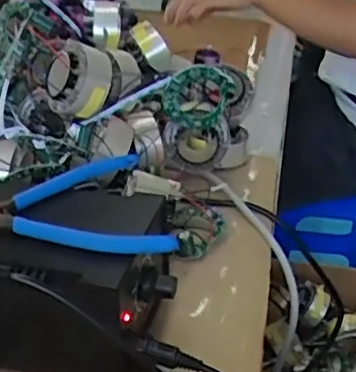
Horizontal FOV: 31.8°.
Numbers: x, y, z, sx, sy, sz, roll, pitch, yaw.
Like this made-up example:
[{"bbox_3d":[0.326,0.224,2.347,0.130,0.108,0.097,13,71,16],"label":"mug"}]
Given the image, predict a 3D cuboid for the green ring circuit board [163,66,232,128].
[{"bbox_3d":[0.018,-0.083,0.573,0.058,0.069,0.015,6,44,-15],"label":"green ring circuit board"}]

